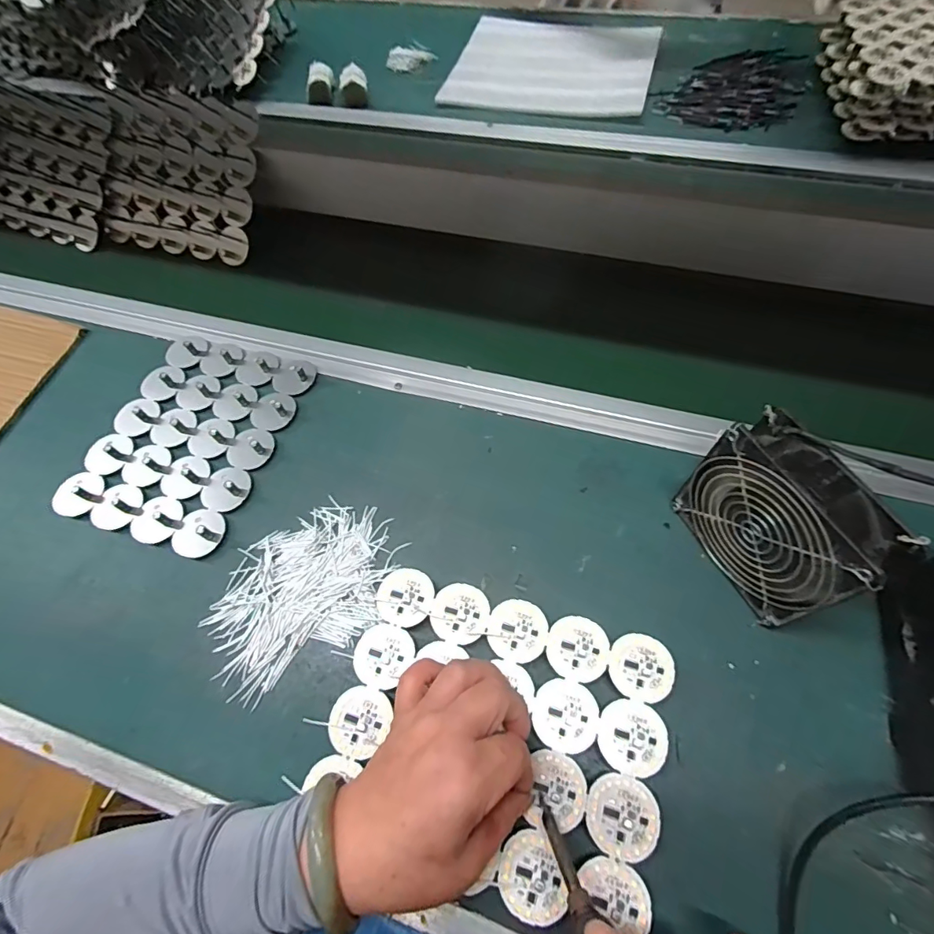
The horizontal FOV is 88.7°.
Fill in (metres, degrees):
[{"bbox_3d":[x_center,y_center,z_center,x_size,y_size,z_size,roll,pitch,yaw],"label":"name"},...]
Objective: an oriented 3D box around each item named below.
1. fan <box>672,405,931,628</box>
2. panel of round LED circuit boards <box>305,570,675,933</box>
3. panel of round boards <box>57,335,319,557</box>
[{"bbox_3d":[0.213,0.039,0.332,0.045,0.115,0.118,-23,63,-9],"label":"fan"},{"bbox_3d":[0.020,0.178,0.328,0.217,0.006,0.169,14,63,11],"label":"panel of round LED circuit boards"},{"bbox_3d":[-0.269,-0.035,0.469,0.166,0.010,0.214,14,63,11],"label":"panel of round boards"}]

